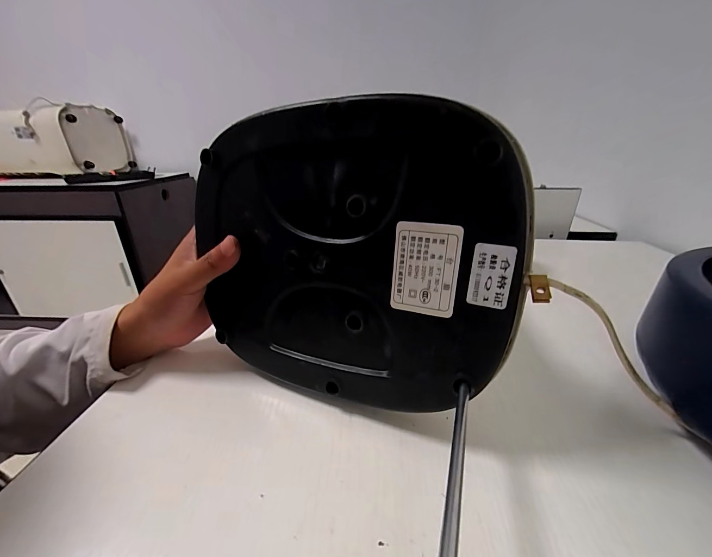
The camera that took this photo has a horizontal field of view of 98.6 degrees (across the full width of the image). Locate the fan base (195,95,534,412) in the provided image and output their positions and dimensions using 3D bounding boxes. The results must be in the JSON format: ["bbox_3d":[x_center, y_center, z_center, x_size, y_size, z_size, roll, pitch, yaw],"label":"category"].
[{"bbox_3d":[-0.015,-0.011,0.189,0.207,0.168,0.037,10,26,21],"label":"fan base"}]

